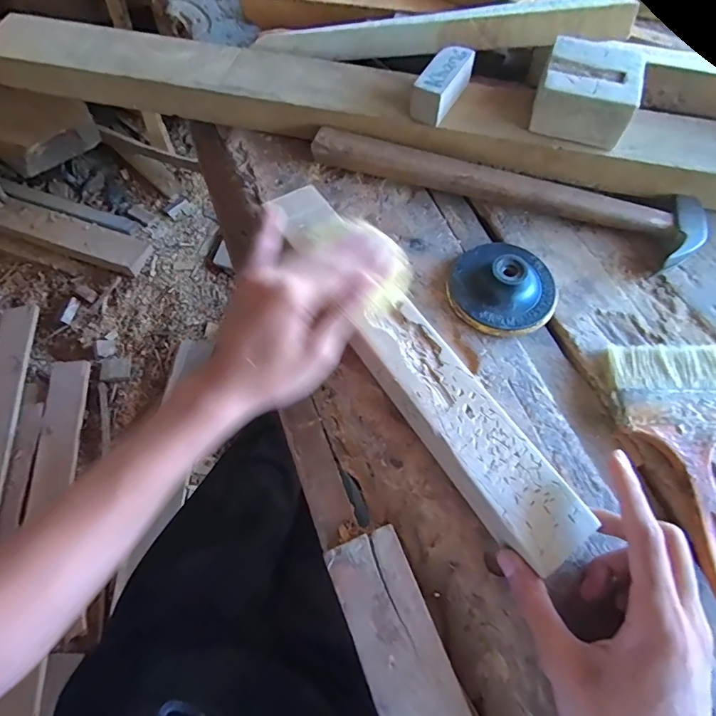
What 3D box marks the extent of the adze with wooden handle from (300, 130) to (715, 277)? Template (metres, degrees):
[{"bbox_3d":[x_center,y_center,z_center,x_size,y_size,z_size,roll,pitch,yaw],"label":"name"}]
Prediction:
[{"bbox_3d":[0.135,-0.166,0.412,0.352,0.034,0.081,19,69,9],"label":"adze with wooden handle"}]

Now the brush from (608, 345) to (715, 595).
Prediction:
[{"bbox_3d":[0.239,0.076,0.316,0.086,0.018,0.185,2,67,2],"label":"brush"}]

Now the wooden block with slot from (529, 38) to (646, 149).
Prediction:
[{"bbox_3d":[0.200,-0.235,0.390,0.084,0.044,0.081,18,69,8],"label":"wooden block with slot"}]

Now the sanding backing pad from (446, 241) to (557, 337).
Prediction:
[{"bbox_3d":[0.124,-0.063,0.369,0.087,0.030,0.086,21,69,9],"label":"sanding backing pad"}]

